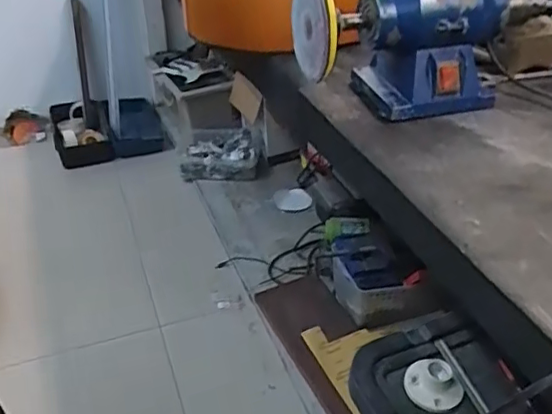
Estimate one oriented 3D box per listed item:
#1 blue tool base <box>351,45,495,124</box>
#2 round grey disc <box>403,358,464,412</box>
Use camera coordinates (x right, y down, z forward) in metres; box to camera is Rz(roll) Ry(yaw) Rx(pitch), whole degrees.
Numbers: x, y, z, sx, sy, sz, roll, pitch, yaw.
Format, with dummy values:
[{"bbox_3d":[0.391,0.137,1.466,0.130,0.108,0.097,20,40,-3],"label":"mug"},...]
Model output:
[{"bbox_3d":[0.184,-0.171,0.725,0.146,0.071,0.137,-7,36,-9],"label":"blue tool base"},{"bbox_3d":[0.225,0.251,0.832,0.084,0.038,0.070,16,39,22],"label":"round grey disc"}]

